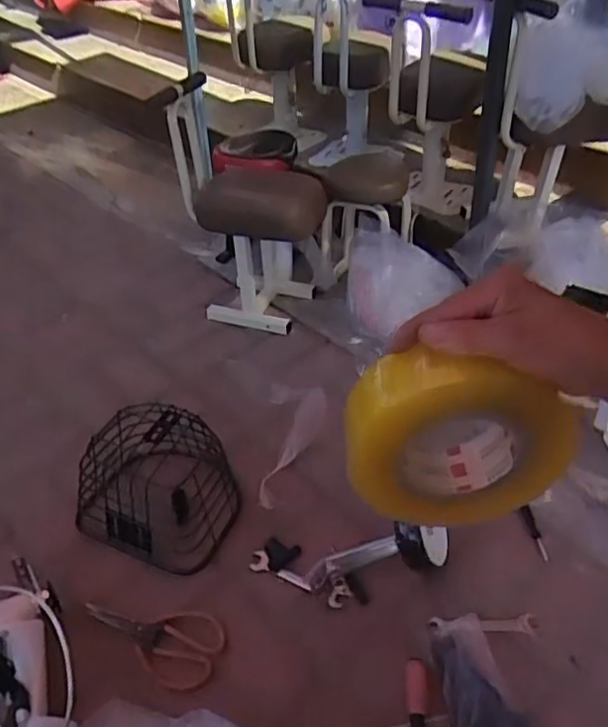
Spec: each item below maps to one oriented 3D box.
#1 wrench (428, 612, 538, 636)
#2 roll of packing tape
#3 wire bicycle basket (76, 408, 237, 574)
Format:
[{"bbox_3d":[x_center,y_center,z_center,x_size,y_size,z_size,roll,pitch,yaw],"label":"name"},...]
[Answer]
[{"bbox_3d":[0.242,0.350,0.861,0.144,0.012,0.025,-1,39,0],"label":"wrench"},{"bbox_3d":[0.101,0.044,0.434,0.145,0.132,0.052,-4,40,-6],"label":"roll of packing tape"},{"bbox_3d":[-0.223,0.184,1.013,0.220,0.158,0.204,18,43,21],"label":"wire bicycle basket"}]

